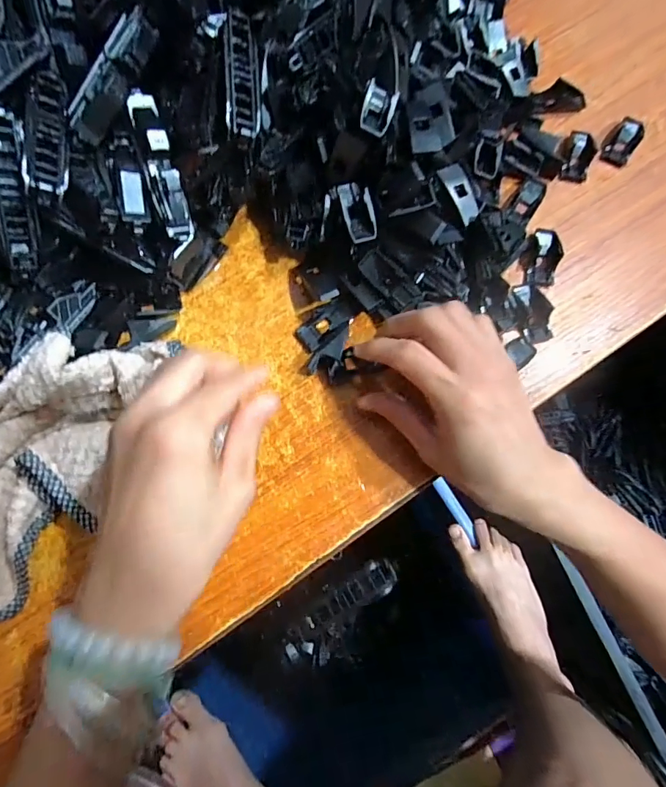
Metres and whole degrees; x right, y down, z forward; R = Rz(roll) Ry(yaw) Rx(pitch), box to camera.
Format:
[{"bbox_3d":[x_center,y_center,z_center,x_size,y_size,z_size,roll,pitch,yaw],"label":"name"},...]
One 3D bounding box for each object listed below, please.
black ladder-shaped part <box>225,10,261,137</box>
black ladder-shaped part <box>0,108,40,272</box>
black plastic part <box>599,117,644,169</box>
[{"bbox_3d":[-0.052,-0.184,0.259,0.017,0.014,0.075,-2,76,-1],"label":"black ladder-shaped part"},{"bbox_3d":[-0.171,-0.105,0.239,0.011,0.020,0.077,10,119,1],"label":"black ladder-shaped part"},{"bbox_3d":[0.217,-0.190,0.338,0.022,0.010,0.041,34,78,7],"label":"black plastic part"}]

